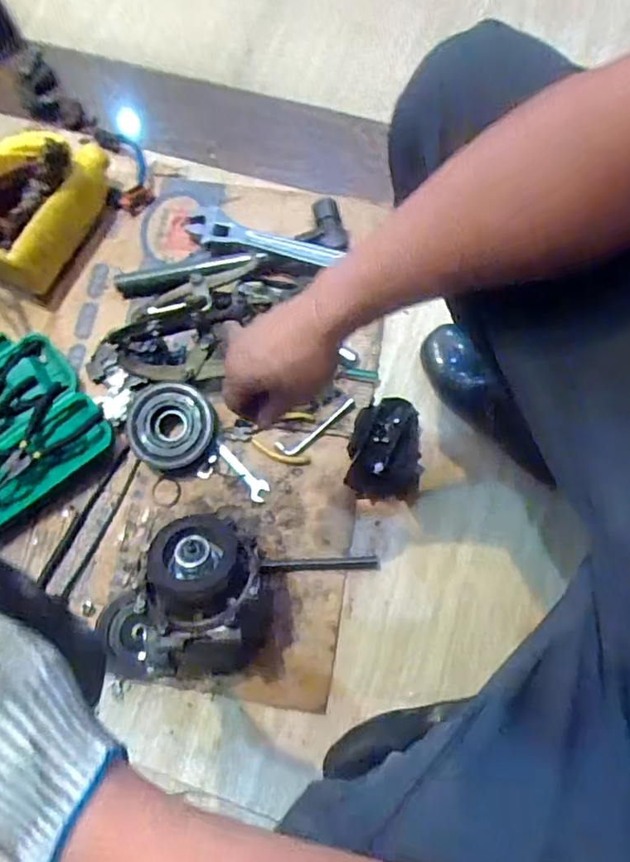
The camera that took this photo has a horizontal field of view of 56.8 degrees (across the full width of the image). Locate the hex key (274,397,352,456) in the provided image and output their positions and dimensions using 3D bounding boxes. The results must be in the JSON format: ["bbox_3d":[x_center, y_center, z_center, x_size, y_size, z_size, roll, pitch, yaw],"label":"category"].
[{"bbox_3d":[0.004,-0.003,0.775,0.118,0.006,0.024,-32,76,-6],"label":"hex key"}]

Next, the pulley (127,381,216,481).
[{"bbox_3d":[-0.186,-0.003,0.761,0.112,0.046,0.121,-13,75,-1],"label":"pulley"}]

